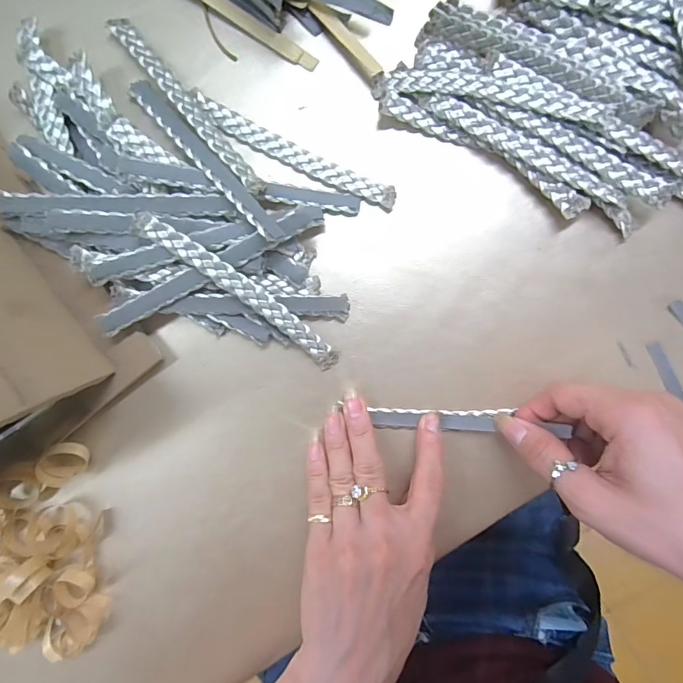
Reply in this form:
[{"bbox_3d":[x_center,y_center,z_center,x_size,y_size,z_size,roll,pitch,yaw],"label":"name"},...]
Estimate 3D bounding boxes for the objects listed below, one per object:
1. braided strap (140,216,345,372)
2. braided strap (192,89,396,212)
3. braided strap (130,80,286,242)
[{"bbox_3d":[-0.056,-0.028,0.245,0.135,0.005,0.015,38,93,-14],"label":"braided strap"},{"bbox_3d":[-0.028,-0.114,0.255,0.132,0.006,0.015,25,94,-1],"label":"braided strap"},{"bbox_3d":[-0.080,-0.106,0.242,0.010,0.005,0.135,-42,80,3],"label":"braided strap"}]

